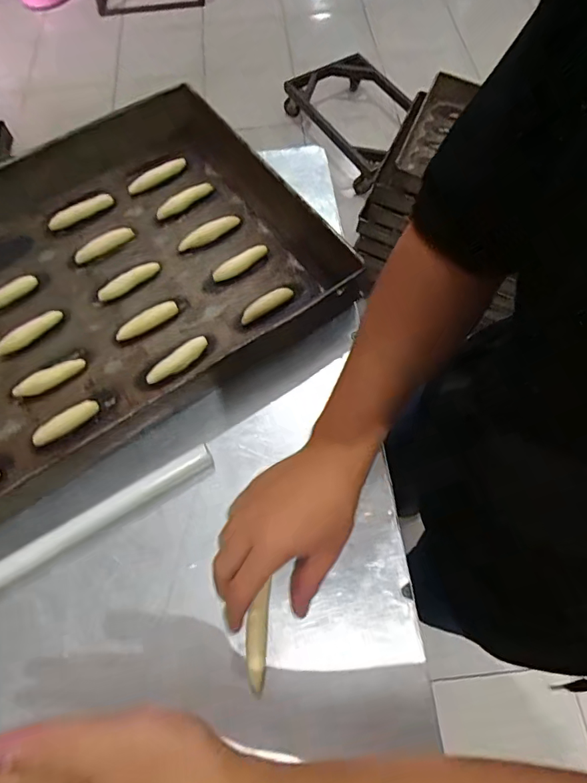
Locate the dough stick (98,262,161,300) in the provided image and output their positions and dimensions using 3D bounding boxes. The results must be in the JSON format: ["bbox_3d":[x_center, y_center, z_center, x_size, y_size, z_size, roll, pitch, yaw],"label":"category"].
[{"bbox_3d":[-0.184,-0.125,0.517,0.074,0.012,0.020,-36,69,-13],"label":"dough stick"}]

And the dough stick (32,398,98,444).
[{"bbox_3d":[-0.220,0.030,0.449,0.065,0.013,0.017,-36,69,-13],"label":"dough stick"}]

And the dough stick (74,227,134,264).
[{"bbox_3d":[-0.222,-0.172,0.541,0.072,0.008,0.021,-38,69,-14],"label":"dough stick"}]

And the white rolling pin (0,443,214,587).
[{"bbox_3d":[-0.167,0.109,0.405,0.209,0.018,0.020,-31,68,-11],"label":"white rolling pin"}]

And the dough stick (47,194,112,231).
[{"bbox_3d":[-0.259,-0.220,0.562,0.080,0.010,0.019,-35,69,-13],"label":"dough stick"}]

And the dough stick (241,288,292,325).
[{"bbox_3d":[-0.030,-0.096,0.502,0.062,0.008,0.019,-32,68,-12],"label":"dough stick"}]

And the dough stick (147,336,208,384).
[{"bbox_3d":[-0.119,-0.032,0.473,0.069,0.014,0.019,-42,70,-15],"label":"dough stick"}]

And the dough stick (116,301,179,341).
[{"bbox_3d":[-0.157,-0.076,0.494,0.069,0.012,0.020,-33,68,-12],"label":"dough stick"}]

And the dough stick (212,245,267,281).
[{"bbox_3d":[-0.060,-0.147,0.521,0.068,0.014,0.018,-32,68,-12],"label":"dough stick"}]

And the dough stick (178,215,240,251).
[{"bbox_3d":[-0.100,-0.189,0.544,0.077,0.010,0.021,-31,68,-11],"label":"dough stick"}]

